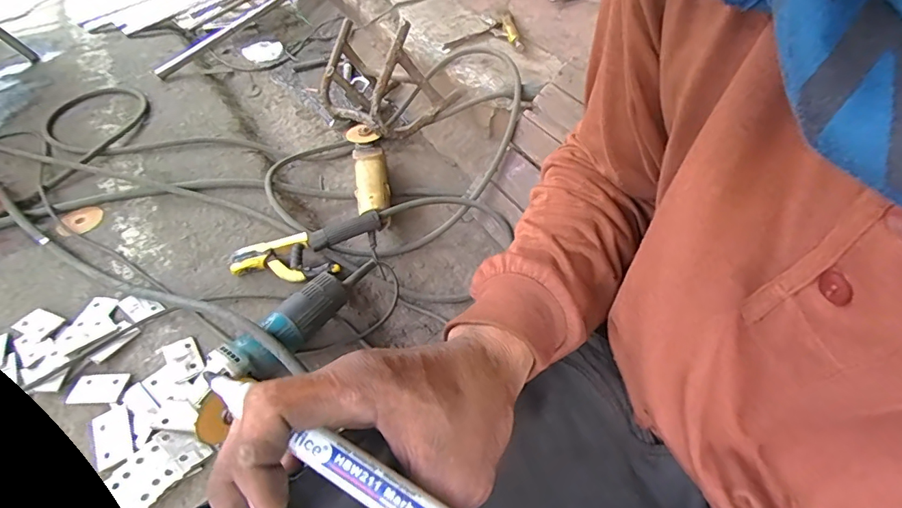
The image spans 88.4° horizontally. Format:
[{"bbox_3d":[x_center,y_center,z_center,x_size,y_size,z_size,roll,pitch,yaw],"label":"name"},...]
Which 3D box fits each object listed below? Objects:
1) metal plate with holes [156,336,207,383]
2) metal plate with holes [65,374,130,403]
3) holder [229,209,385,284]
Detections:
[{"bbox_3d":[-0.374,0.145,0.644,0.046,0.004,0.070,-33,55,-22],"label":"metal plate with holes"},{"bbox_3d":[-0.466,0.177,0.612,0.067,0.004,0.039,-1,48,-2],"label":"metal plate with holes"},{"bbox_3d":[-0.231,-0.006,0.767,0.245,0.031,0.095,-23,52,-16],"label":"holder"}]

